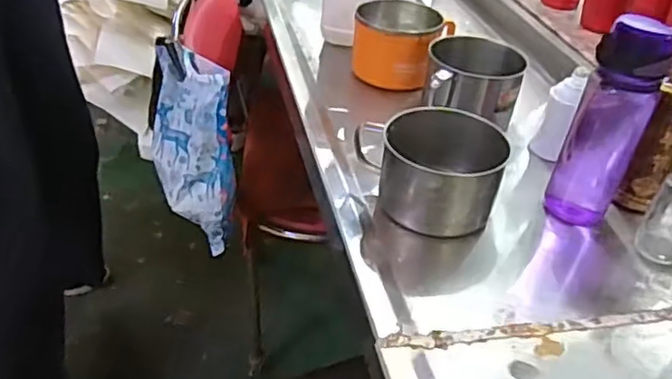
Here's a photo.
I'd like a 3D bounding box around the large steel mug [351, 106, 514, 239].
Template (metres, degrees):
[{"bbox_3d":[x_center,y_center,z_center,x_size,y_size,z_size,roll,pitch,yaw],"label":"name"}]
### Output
[{"bbox_3d":[0.107,-0.020,0.707,0.152,0.101,0.109,-1,37,-6],"label":"large steel mug"}]

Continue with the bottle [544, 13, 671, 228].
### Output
[{"bbox_3d":[0.286,-0.058,0.664,0.075,0.231,0.067,20,39,21],"label":"bottle"}]

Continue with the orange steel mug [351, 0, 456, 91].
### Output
[{"bbox_3d":[0.102,-0.220,0.971,0.153,0.107,0.112,8,36,6],"label":"orange steel mug"}]

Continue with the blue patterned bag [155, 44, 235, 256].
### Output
[{"bbox_3d":[-0.219,-0.060,0.939,0.103,0.270,0.133,-14,40,-22],"label":"blue patterned bag"}]

